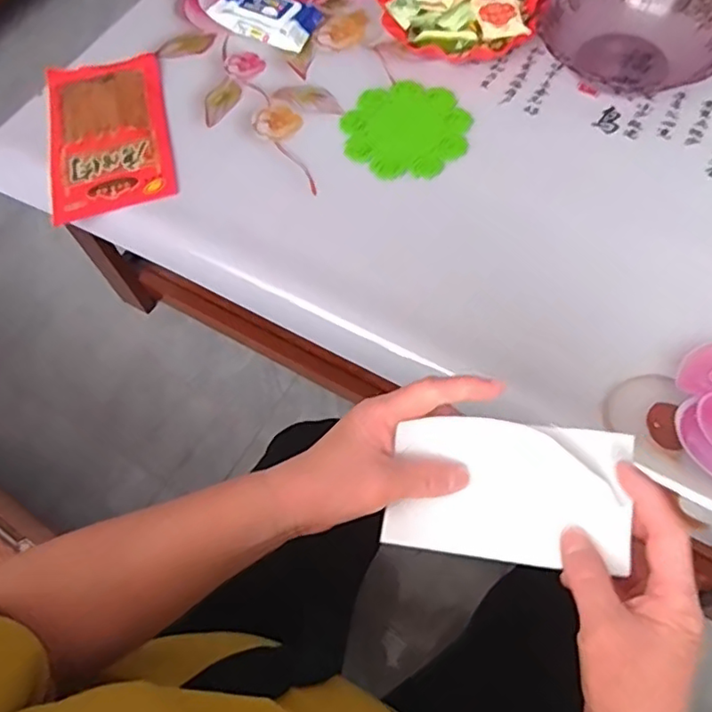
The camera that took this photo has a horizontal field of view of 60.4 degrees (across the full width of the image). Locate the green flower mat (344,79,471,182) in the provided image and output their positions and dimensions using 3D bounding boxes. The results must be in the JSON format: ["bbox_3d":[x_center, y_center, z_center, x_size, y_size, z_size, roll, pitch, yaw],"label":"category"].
[{"bbox_3d":[0.066,-0.303,0.810,0.160,0.012,0.156,-1,63,2],"label":"green flower mat"}]

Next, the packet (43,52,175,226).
[{"bbox_3d":[-0.341,-0.311,0.833,0.162,0.018,0.280,-16,64,-4],"label":"packet"}]

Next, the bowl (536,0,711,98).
[{"bbox_3d":[0.384,-0.457,0.828,0.252,0.083,0.210,19,66,13],"label":"bowl"}]

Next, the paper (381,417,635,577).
[{"bbox_3d":[0.092,0.081,0.368,0.136,0.011,0.082,5,81,14],"label":"paper"}]

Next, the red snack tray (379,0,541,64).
[{"bbox_3d":[0.153,-0.519,0.883,0.221,0.050,0.221,-1,63,3],"label":"red snack tray"}]

